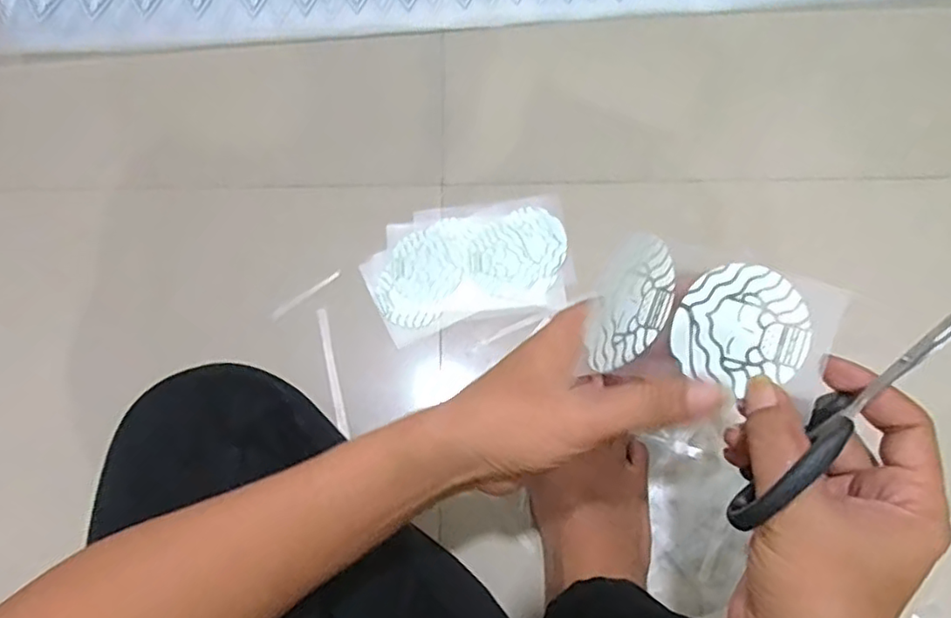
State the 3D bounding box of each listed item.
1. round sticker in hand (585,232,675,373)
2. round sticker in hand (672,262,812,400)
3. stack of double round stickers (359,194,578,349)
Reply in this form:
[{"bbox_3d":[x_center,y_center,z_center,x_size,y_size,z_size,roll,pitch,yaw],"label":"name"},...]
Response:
[{"bbox_3d":[0.076,0.000,0.300,0.005,0.053,0.065,26,90,46],"label":"round sticker in hand"},{"bbox_3d":[0.137,0.010,0.319,0.064,0.005,0.063,0,92,7],"label":"round sticker in hand"},{"bbox_3d":[-0.005,-0.043,0.585,0.186,0.008,0.116,-12,75,-3],"label":"stack of double round stickers"}]

